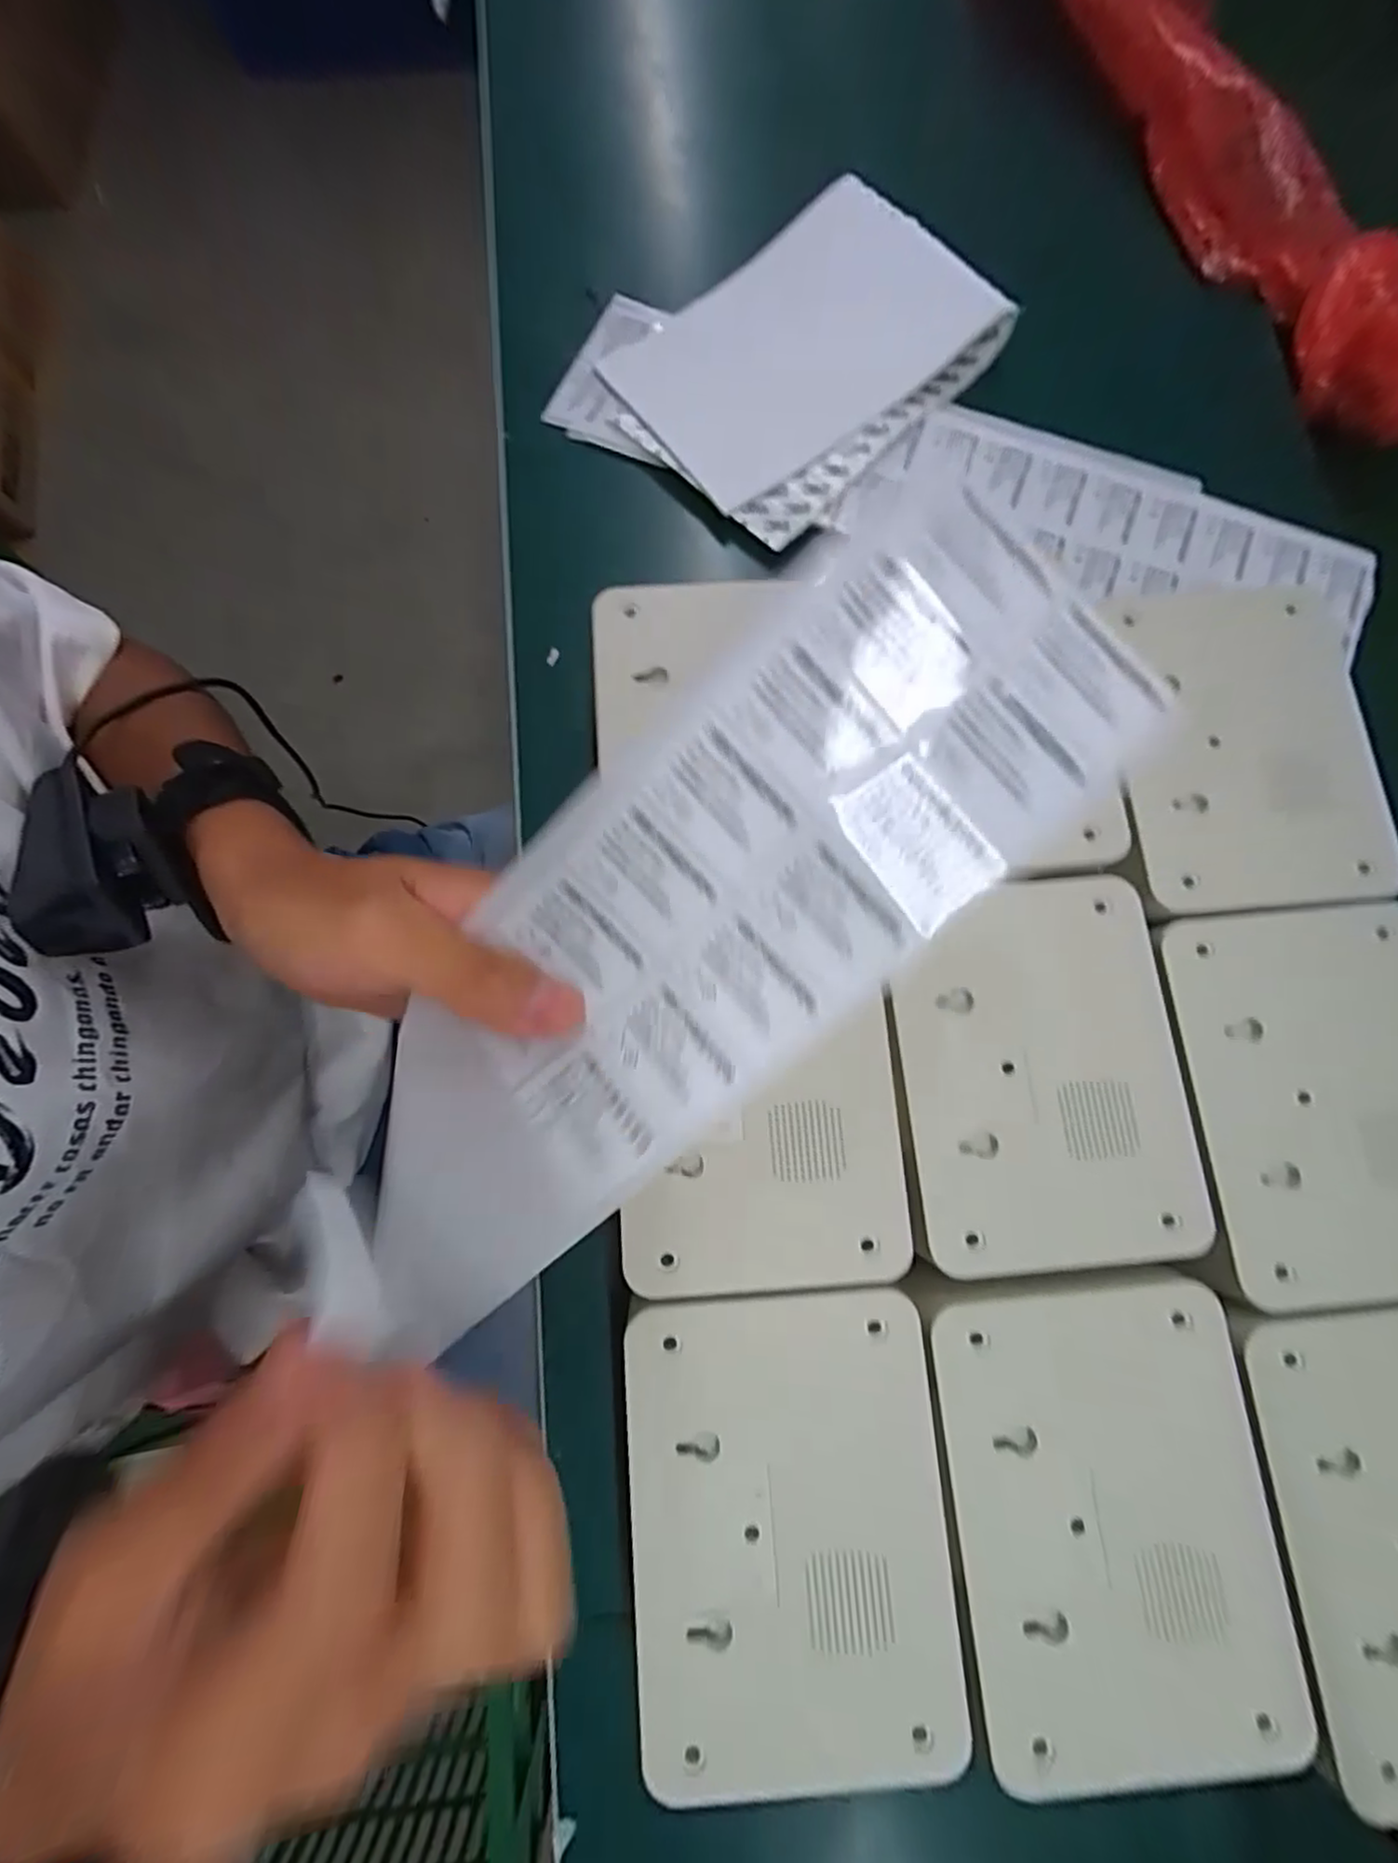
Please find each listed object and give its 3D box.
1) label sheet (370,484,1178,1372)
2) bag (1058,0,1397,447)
[{"bbox_3d":[-0.007,0.006,0.192,0.095,0.017,0.277,45,98,9],"label":"label sheet"},{"bbox_3d":[0.295,-0.457,0.374,0.082,0.074,0.431,-29,80,-6],"label":"bag"}]

